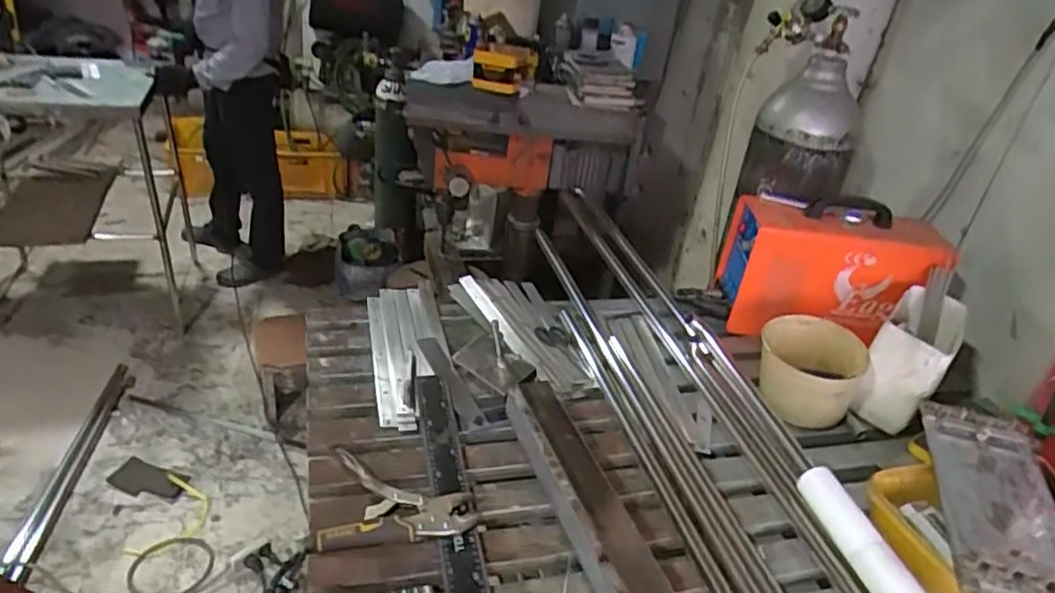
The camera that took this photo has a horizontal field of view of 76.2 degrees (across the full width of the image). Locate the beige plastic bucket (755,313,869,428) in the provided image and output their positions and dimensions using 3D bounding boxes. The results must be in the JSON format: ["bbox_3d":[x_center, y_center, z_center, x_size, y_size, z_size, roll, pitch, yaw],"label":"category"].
[{"bbox_3d":[0.461,0.128,1.120,0.162,0.140,0.125,22,33,20],"label":"beige plastic bucket"}]

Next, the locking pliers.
[{"bbox_3d":[-0.166,0.255,0.865,0.186,0.028,0.144,2,31,-9],"label":"locking pliers"}]

